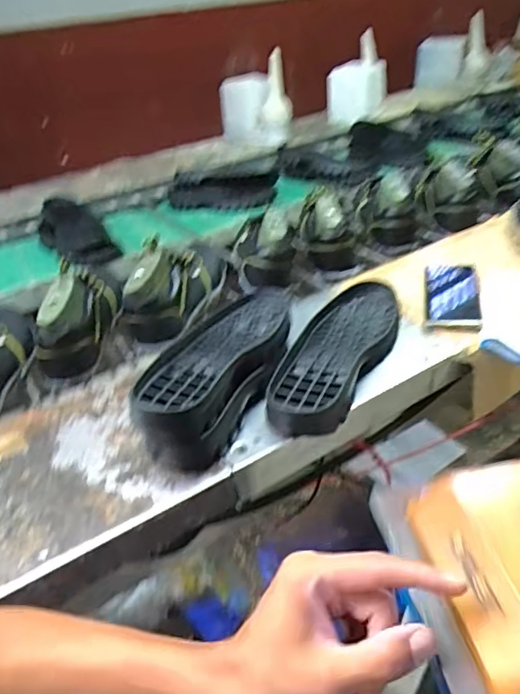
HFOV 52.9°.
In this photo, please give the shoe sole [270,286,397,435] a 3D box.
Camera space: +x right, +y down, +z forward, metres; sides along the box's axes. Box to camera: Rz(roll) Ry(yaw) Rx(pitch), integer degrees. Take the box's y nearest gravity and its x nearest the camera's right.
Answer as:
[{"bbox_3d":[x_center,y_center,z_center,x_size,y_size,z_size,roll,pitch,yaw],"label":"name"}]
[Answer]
[{"bbox_3d":[0.096,0.004,0.657,0.104,0.033,0.287,15,40,27],"label":"shoe sole"}]

